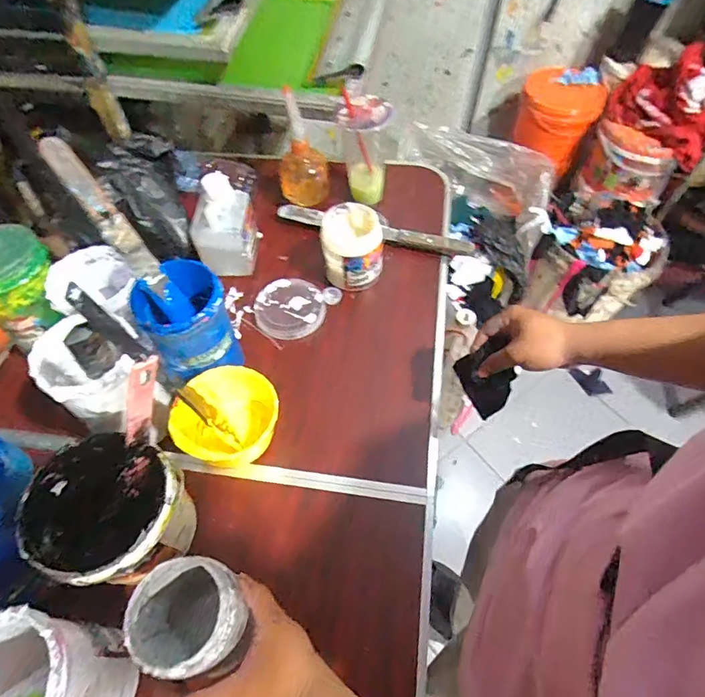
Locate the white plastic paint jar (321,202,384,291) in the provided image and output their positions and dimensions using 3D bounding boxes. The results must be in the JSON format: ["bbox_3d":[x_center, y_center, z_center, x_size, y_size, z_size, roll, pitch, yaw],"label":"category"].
[{"bbox_3d":[-0.001,-0.142,0.674,0.081,0.103,0.081,0,57,-1],"label":"white plastic paint jar"}]

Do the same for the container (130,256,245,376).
[{"bbox_3d":[-0.190,-0.015,0.561,0.093,0.155,0.089,0,57,-1],"label":"container"}]

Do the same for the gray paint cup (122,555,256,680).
[{"bbox_3d":[-0.132,0.220,0.386,0.088,0.082,0.079,1,57,0],"label":"gray paint cup"}]

